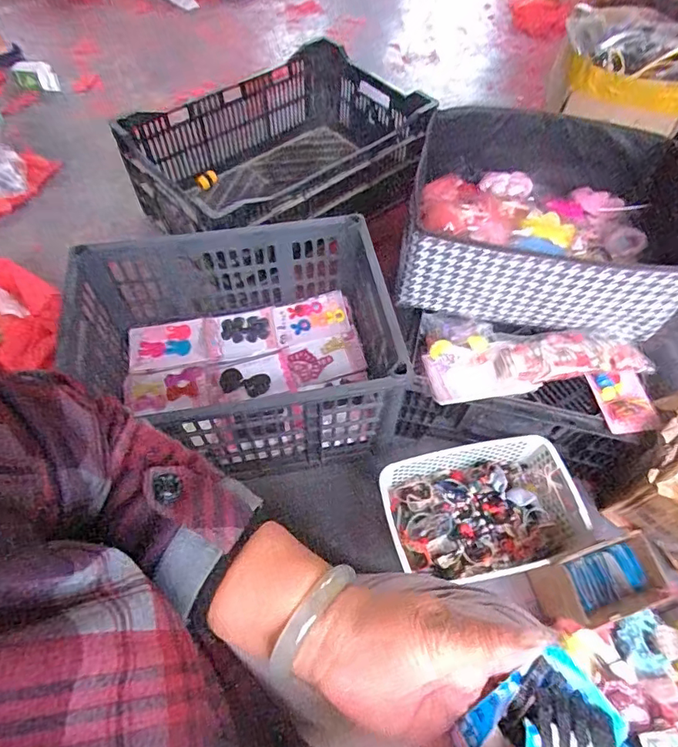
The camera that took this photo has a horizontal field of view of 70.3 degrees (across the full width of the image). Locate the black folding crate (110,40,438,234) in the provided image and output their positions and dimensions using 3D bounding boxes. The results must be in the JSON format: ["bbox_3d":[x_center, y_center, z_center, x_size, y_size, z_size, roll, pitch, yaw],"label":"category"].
[{"bbox_3d":[-0.119,-0.520,1.138,0.647,0.228,0.434,-37,66,-21],"label":"black folding crate"}]

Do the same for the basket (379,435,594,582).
[{"bbox_3d":[0.229,0.216,0.767,0.298,0.073,0.194,-10,60,-7],"label":"basket"}]

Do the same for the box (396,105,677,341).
[{"bbox_3d":[0.326,-0.252,0.793,0.405,0.160,0.351,10,59,5],"label":"box"}]

